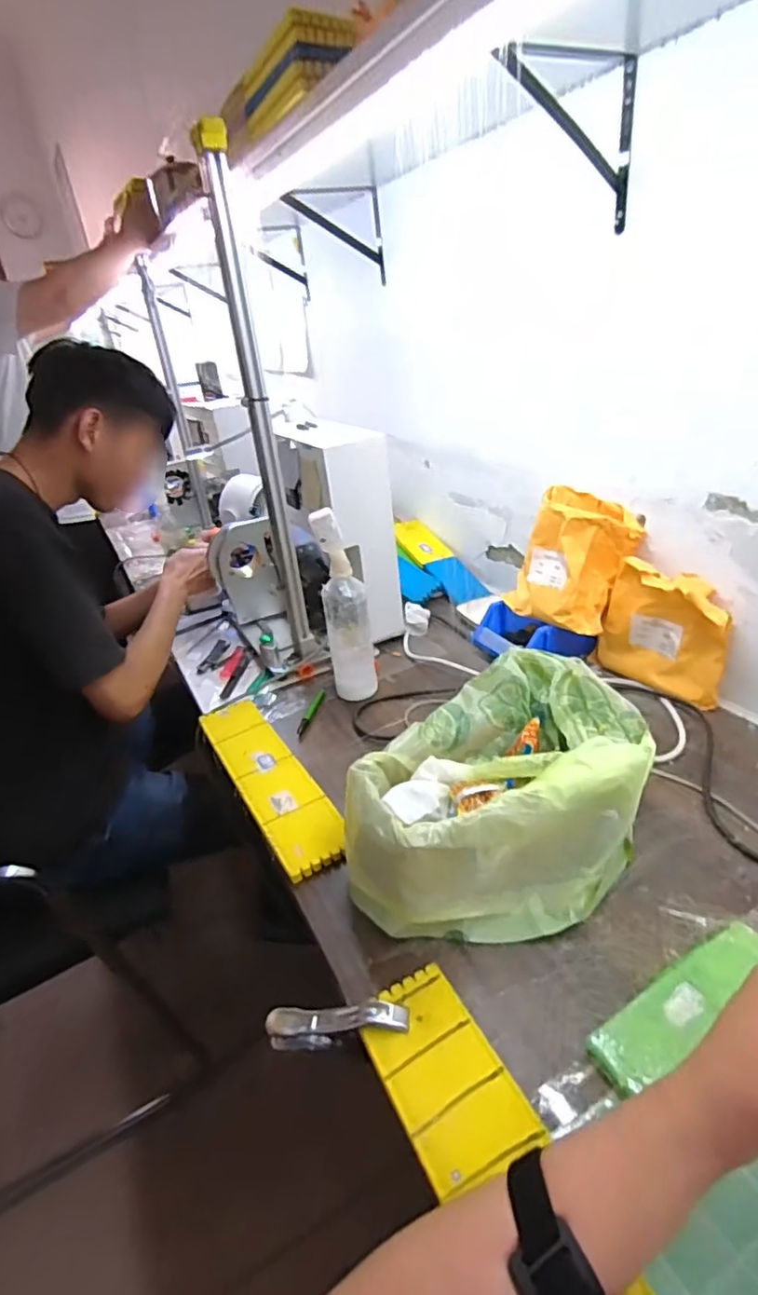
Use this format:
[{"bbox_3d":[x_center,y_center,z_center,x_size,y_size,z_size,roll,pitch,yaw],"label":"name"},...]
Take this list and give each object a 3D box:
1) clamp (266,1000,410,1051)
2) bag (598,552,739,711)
[{"bbox_3d":[-0.033,0.311,0.486,0.116,0.040,0.022,-4,28,6],"label":"clamp"},{"bbox_3d":[0.381,-0.023,0.800,0.048,0.158,0.172,-22,32,-26],"label":"bag"}]

